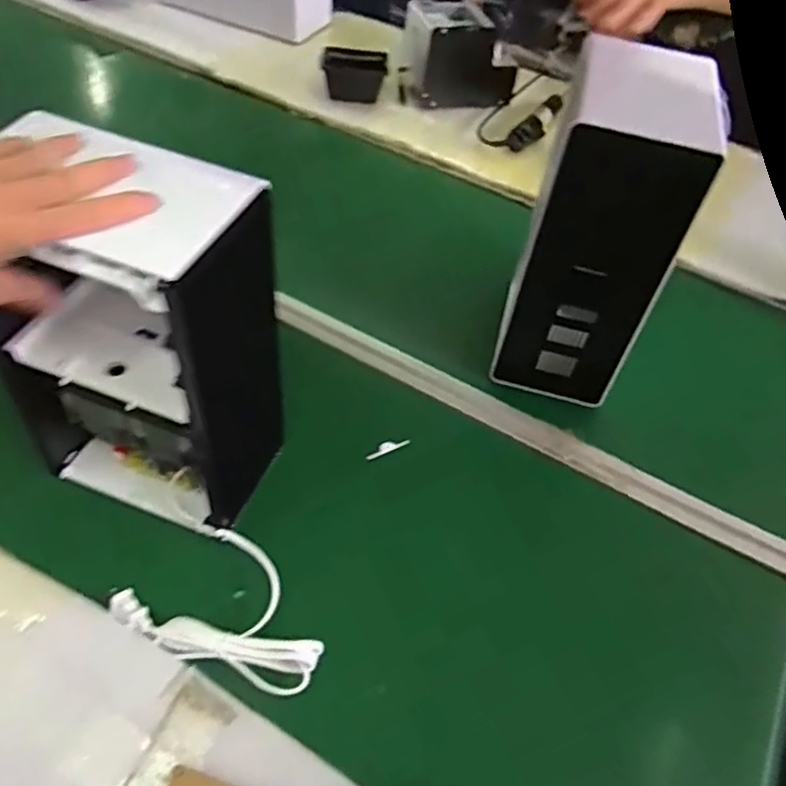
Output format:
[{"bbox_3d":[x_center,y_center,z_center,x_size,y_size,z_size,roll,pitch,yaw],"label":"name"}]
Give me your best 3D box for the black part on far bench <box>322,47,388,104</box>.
[{"bbox_3d":[-0.069,-0.585,1.252,0.120,0.053,0.096,2,51,-4],"label":"black part on far bench"}]

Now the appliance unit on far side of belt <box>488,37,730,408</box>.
[{"bbox_3d":[0.222,-0.171,0.764,0.137,0.345,0.162,12,51,3],"label":"appliance unit on far side of belt"}]

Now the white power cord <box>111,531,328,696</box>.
[{"bbox_3d":[-0.150,0.214,0.620,0.135,0.021,0.167,-34,62,-28],"label":"white power cord"}]

